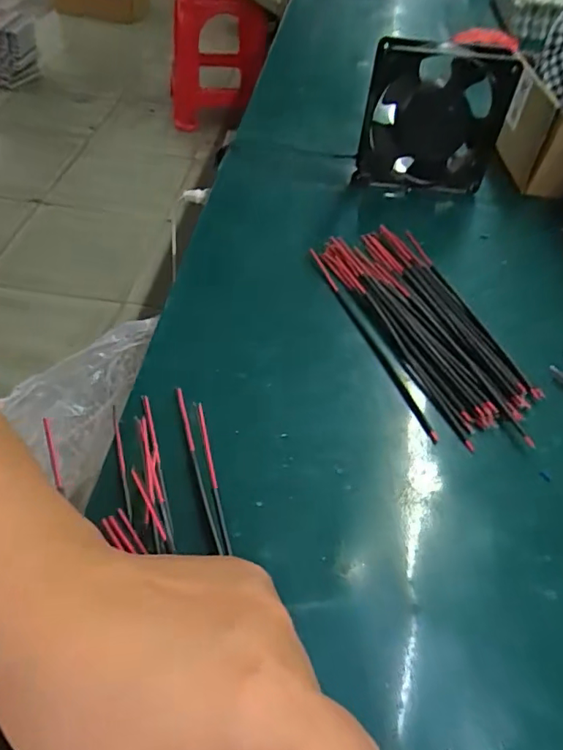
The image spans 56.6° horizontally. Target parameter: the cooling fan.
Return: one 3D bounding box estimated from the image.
[{"bbox_3d":[0.137,-0.228,0.474,0.122,0.125,0.029,3,51,-3],"label":"cooling fan"}]

